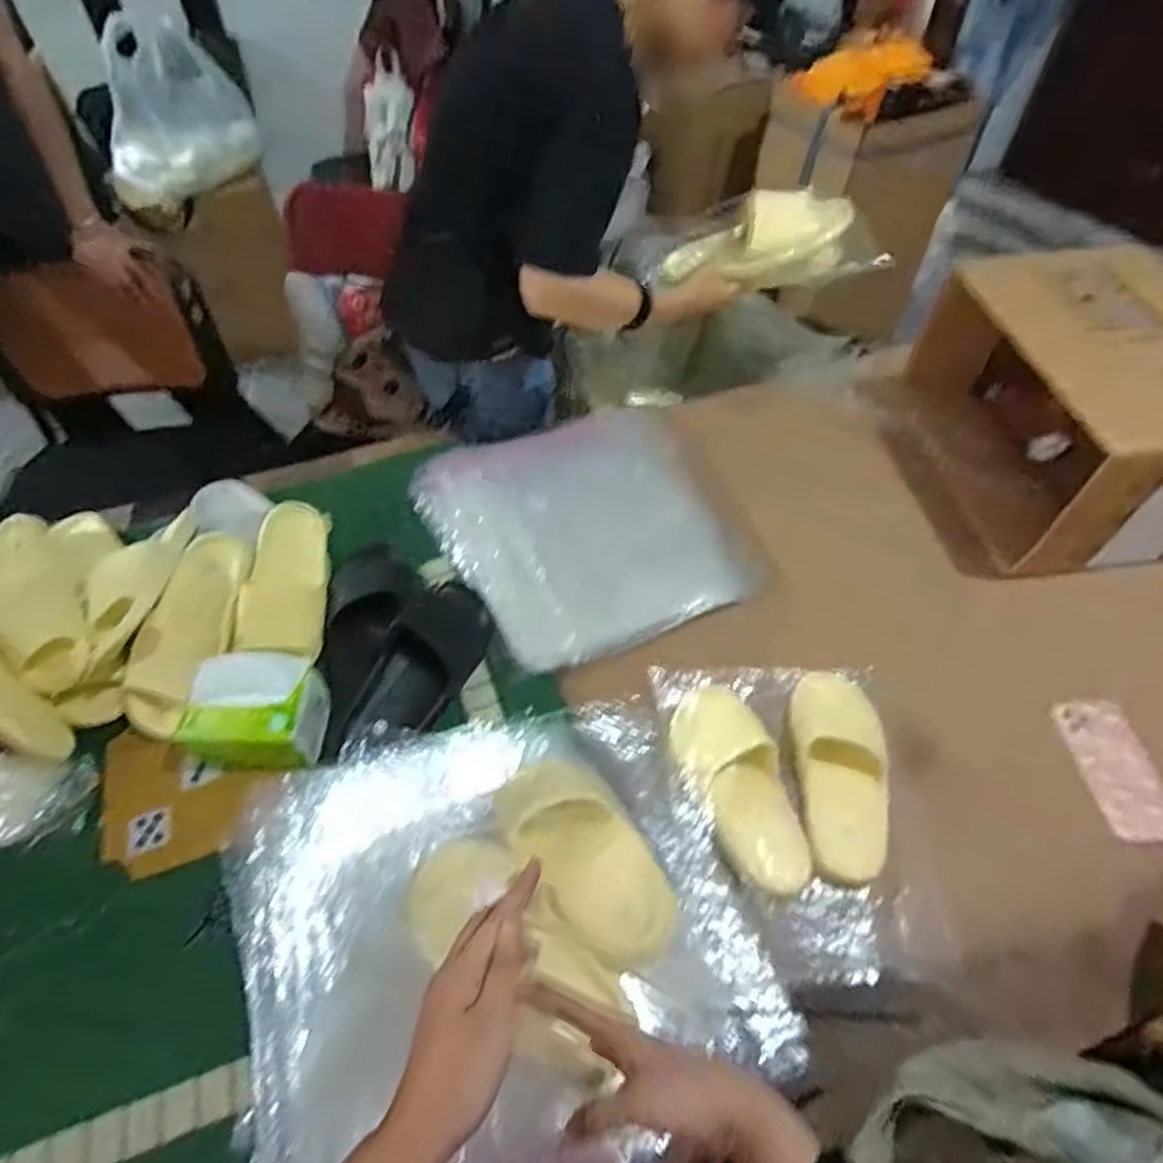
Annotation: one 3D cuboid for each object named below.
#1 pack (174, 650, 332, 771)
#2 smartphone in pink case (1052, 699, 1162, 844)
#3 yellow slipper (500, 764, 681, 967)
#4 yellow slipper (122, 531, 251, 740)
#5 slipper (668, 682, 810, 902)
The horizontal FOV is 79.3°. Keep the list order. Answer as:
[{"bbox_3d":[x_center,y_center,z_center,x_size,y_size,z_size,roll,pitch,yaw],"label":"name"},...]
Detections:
[{"bbox_3d":[-0.371,0.146,0.808,0.138,0.087,0.117,6,53,5],"label":"pack"},{"bbox_3d":[0.603,0.209,0.789,0.085,0.018,0.161,-6,54,-4],"label":"smartphone in pink case"},{"bbox_3d":[0.000,0.242,0.645,0.102,0.058,0.217,-28,44,-19],"label":"yellow slipper"},{"bbox_3d":[-0.483,0.058,0.858,0.092,0.067,0.257,14,76,11],"label":"yellow slipper"},{"bbox_3d":[0.174,0.217,0.768,0.100,0.051,0.232,-19,55,-13],"label":"slipper"}]

